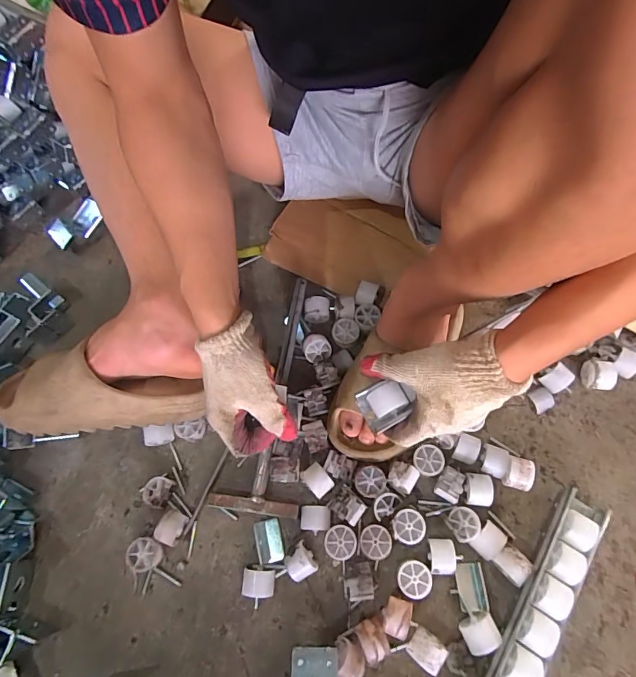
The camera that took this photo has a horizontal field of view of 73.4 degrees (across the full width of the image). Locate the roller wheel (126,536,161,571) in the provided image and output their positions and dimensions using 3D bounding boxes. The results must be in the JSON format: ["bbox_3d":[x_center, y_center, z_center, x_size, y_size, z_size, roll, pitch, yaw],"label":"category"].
[{"bbox_3d":[-0.193,0.243,0.480,0.035,0.023,0.034,-1,67,3],"label":"roller wheel"}]

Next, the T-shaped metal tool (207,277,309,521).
[{"bbox_3d":[-0.057,0.063,0.541,0.101,0.035,0.295,6,67,6],"label":"T-shaped metal tool"}]

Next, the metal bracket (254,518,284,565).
[{"bbox_3d":[-0.057,0.230,0.485,0.030,0.013,0.045,-12,67,-2],"label":"metal bracket"}]

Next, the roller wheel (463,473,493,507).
[{"bbox_3d":[0.181,0.174,0.490,0.031,0.026,0.034,-1,67,3],"label":"roller wheel"}]

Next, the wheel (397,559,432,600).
[{"bbox_3d":[0.102,0.256,0.454,0.034,0.021,0.034,-1,67,3],"label":"wheel"}]

